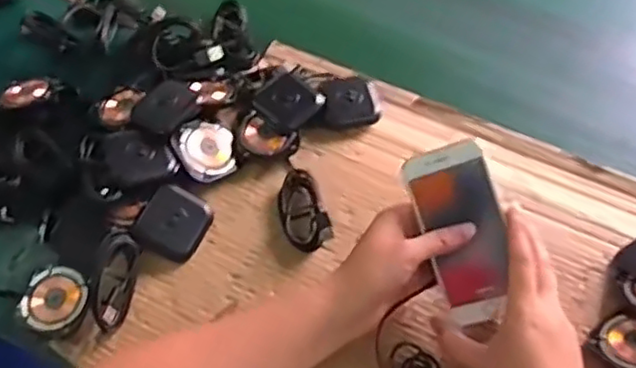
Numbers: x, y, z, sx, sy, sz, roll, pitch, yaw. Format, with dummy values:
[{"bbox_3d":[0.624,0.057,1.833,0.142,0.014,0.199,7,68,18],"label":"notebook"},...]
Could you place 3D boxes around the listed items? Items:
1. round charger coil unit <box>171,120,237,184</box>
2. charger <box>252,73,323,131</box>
[{"bbox_3d":[-0.102,-0.031,0.600,0.058,0.004,0.058,14,60,-26],"label":"round charger coil unit"},{"bbox_3d":[-0.028,-0.080,0.628,0.056,0.014,0.055,38,70,15],"label":"charger"}]

